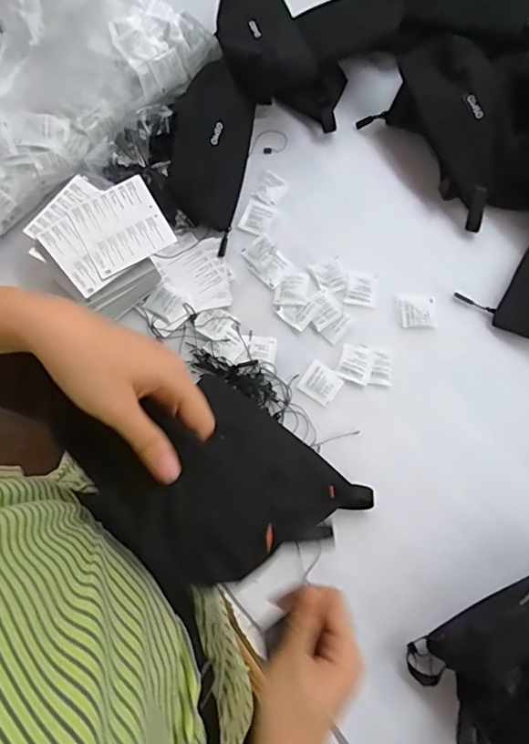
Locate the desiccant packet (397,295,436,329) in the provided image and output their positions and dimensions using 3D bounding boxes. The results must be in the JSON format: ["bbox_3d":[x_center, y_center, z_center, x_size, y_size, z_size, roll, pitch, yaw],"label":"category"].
[{"bbox_3d":[0.179,-0.071,0.599,0.042,0.004,0.042,2,75,0],"label":"desiccant packet"}]

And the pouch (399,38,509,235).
[{"bbox_3d":[0.239,-0.286,0.607,0.093,0.048,0.214,-20,96,-5],"label":"pouch"}]

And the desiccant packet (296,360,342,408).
[{"bbox_3d":[0.063,0.013,0.572,0.040,0.004,0.038,34,78,8],"label":"desiccant packet"}]

